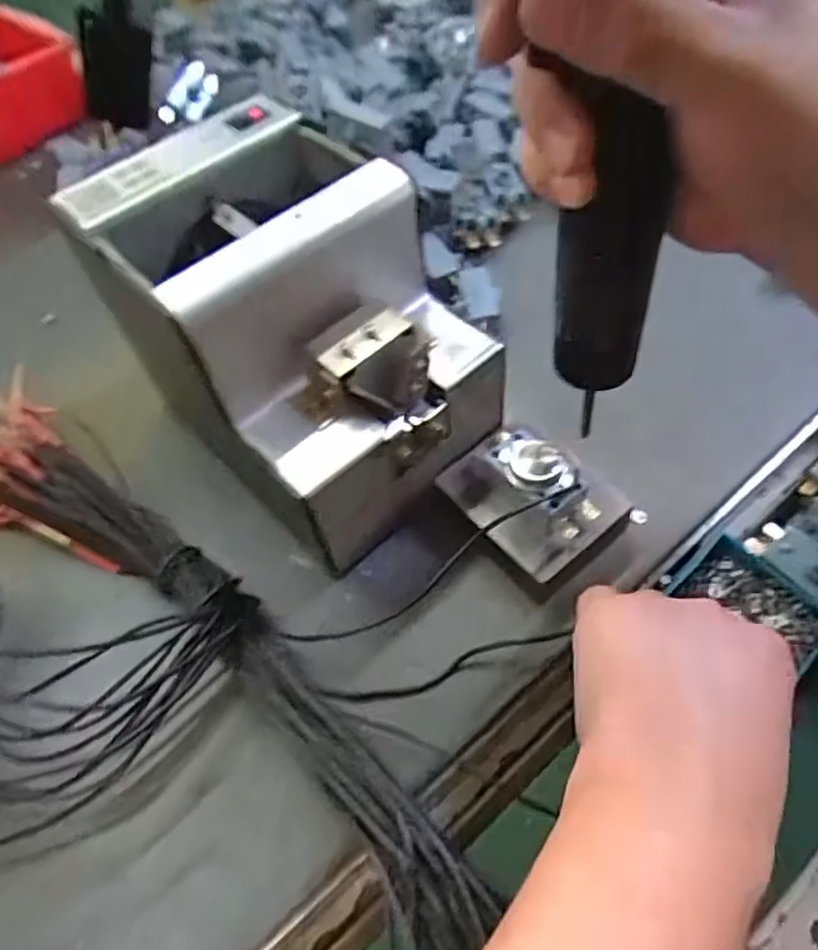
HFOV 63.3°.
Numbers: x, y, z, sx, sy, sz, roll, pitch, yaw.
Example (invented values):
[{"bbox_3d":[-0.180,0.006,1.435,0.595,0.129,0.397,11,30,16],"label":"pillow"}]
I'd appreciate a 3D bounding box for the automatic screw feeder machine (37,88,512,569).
[{"bbox_3d":[-0.057,-0.073,0.329,0.135,0.129,0.180,-39,62,-20],"label":"automatic screw feeder machine"}]

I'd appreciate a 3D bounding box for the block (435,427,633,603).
[{"bbox_3d":[0.062,0.010,0.336,0.067,0.050,0.080,-38,61,-19],"label":"block"}]

